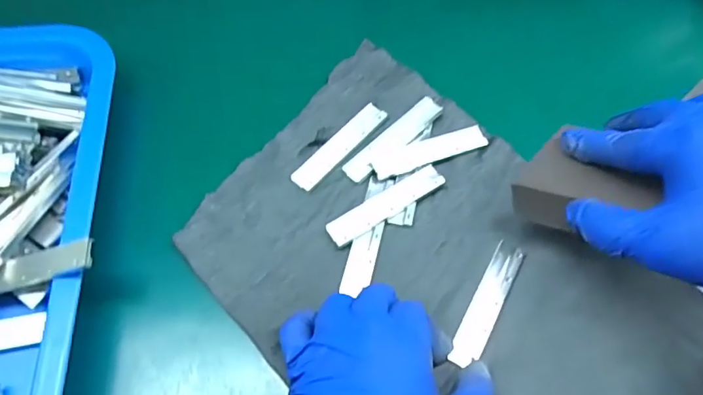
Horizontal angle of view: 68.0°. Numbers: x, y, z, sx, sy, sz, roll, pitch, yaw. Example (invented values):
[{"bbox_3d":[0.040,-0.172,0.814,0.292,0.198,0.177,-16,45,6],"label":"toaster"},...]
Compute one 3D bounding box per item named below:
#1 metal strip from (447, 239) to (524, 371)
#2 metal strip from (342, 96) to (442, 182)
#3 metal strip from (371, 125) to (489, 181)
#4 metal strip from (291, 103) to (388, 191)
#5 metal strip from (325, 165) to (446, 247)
[{"bbox_3d":[0.080,0.062,0.305,0.018,0.004,0.079,28,66,15],"label":"metal strip"},{"bbox_3d":[0.029,-0.041,0.358,0.083,0.005,0.017,-40,68,-18],"label":"metal strip"},{"bbox_3d":[0.053,-0.032,0.354,0.079,0.004,0.019,-19,63,-9],"label":"metal strip"},{"bbox_3d":[-0.008,-0.036,0.357,0.017,0.004,0.082,38,68,19],"label":"metal strip"},{"bbox_3d":[0.022,0.005,0.335,0.082,0.008,0.017,-30,65,-14],"label":"metal strip"}]

